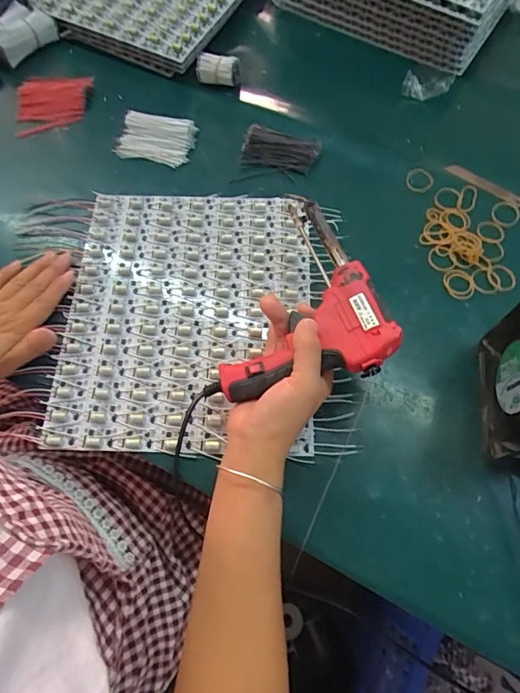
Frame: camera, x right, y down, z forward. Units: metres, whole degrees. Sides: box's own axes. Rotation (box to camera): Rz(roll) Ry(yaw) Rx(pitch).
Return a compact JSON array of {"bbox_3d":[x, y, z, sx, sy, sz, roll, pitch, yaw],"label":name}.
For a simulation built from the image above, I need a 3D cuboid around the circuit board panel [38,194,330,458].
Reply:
[{"bbox_3d":[-0.068,-0.037,0.440,0.244,0.015,0.284,1,67,4],"label":"circuit board panel"}]

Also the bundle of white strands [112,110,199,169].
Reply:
[{"bbox_3d":[-0.130,-0.259,0.539,0.092,0.016,0.063,13,69,6],"label":"bundle of white strands"}]

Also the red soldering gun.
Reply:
[{"bbox_3d":[0.054,-0.035,0.373,0.130,0.040,0.203,22,70,12],"label":"red soldering gun"}]

